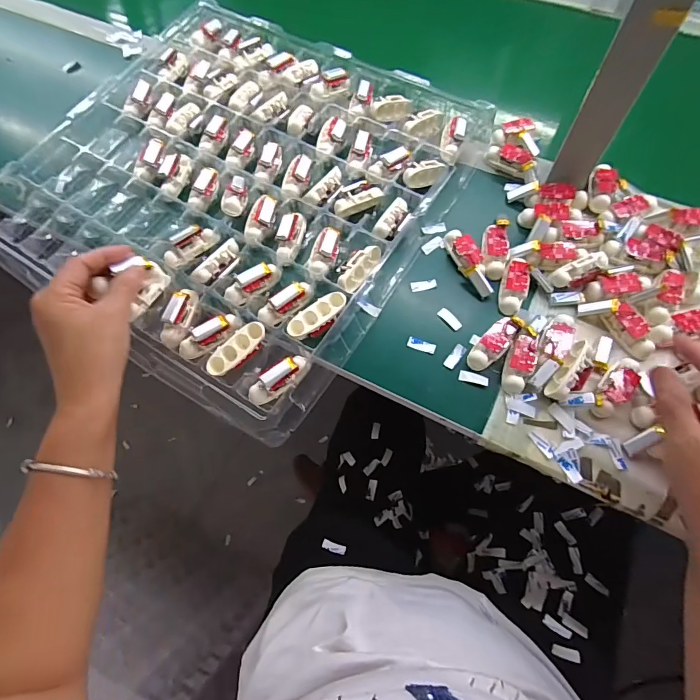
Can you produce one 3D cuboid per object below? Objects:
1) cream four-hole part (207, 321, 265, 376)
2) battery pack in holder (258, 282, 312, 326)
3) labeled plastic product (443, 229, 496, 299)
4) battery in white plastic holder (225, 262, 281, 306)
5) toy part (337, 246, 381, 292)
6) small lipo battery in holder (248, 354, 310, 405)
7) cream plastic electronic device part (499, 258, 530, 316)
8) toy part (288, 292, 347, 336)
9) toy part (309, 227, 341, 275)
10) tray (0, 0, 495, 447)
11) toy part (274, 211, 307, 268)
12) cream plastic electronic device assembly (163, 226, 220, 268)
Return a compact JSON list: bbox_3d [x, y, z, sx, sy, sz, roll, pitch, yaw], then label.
[{"bbox_3d":[-0.108,0.000,0.400,0.064,0.021,0.024,-40,71,-14],"label":"cream four-hole part"},{"bbox_3d":[-0.065,-0.049,0.419,0.058,0.016,0.021,-34,70,-11],"label":"battery pack in holder"},{"bbox_3d":[0.126,-0.095,0.434,0.023,0.017,0.084,-21,68,-6],"label":"labeled plastic product"},{"bbox_3d":[-0.100,-0.071,0.424,0.061,0.020,0.017,-30,69,-10],"label":"battery in white plastic holder"},{"bbox_3d":[0.009,-0.086,0.433,0.022,0.023,0.063,29,71,13],"label":"toy part"},{"bbox_3d":[-0.067,0.028,0.395,0.063,0.027,0.022,-35,70,-12],"label":"small lipo battery in holder"},{"bbox_3d":[0.170,-0.068,0.425,0.024,0.021,0.068,14,69,8],"label":"cream plastic electronic device part"},{"bbox_3d":[-0.030,-0.031,0.410,0.062,0.017,0.028,-36,70,-12],"label":"toy part"},{"bbox_3d":[-0.027,-0.102,0.437,0.029,0.022,0.051,6,68,5],"label":"toy part"},{"bbox_3d":[-0.137,-0.209,0.492,0.481,0.036,0.468,33,72,15],"label":"tray"},{"bbox_3d":[-0.066,-0.121,0.450,0.024,0.016,0.066,8,68,6],"label":"toy part"},{"bbox_3d":[-0.173,-0.114,0.447,0.061,0.015,0.028,-35,70,-12],"label":"cream plastic electronic device assembly"}]

